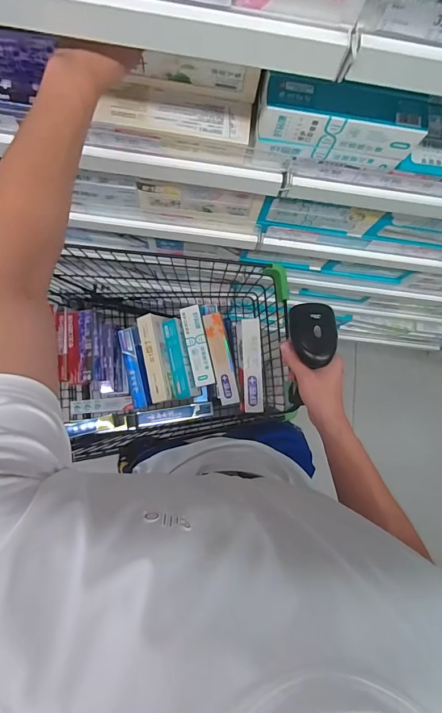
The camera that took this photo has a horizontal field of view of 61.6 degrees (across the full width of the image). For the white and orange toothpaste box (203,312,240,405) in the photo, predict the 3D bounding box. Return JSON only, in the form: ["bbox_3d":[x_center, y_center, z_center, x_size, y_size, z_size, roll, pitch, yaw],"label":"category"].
[{"bbox_3d":[0.001,0.006,0.939,0.046,0.028,0.227,-12,85,-5],"label":"white and orange toothpaste box"}]

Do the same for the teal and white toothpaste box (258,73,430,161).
[{"bbox_3d":[0.158,-0.316,0.491,0.209,0.062,0.051,6,84,-3],"label":"teal and white toothpaste box"}]

